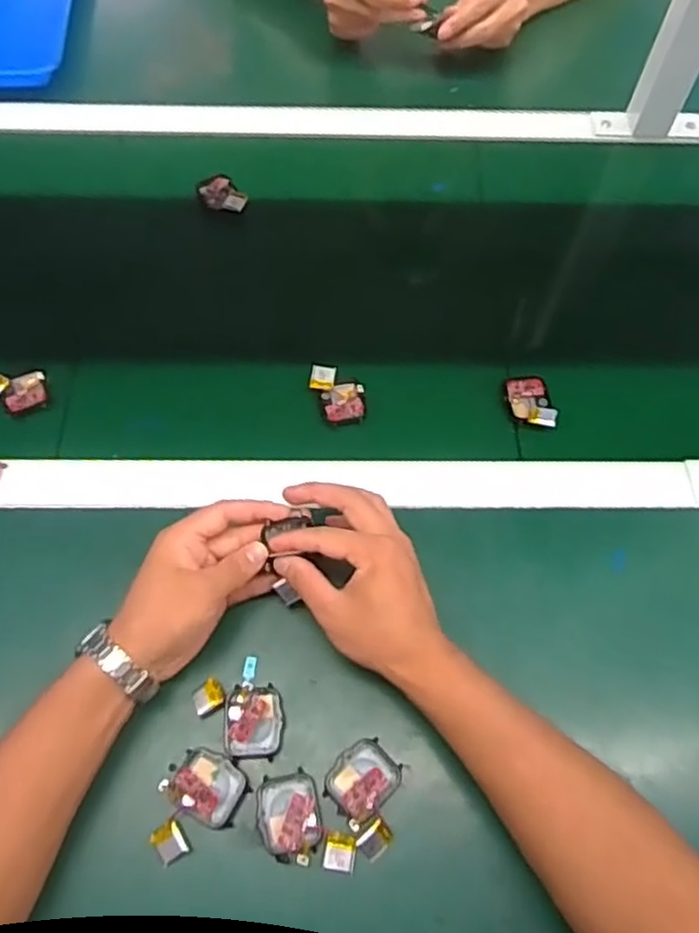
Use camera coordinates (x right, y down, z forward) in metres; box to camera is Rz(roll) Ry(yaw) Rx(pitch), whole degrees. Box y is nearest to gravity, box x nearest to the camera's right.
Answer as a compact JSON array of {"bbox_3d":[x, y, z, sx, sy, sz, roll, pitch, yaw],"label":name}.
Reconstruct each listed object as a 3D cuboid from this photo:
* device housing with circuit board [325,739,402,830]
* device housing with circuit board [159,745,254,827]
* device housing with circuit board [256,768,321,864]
[{"bbox_3d":[0.008,0.205,0.453,0.040,0.013,0.048,37,68,16],"label":"device housing with circuit board"},{"bbox_3d":[-0.092,0.206,0.448,0.049,0.013,0.038,26,65,11],"label":"device housing with circuit board"},{"bbox_3d":[-0.039,0.224,0.443,0.037,0.012,0.051,-10,64,-7],"label":"device housing with circuit board"}]

